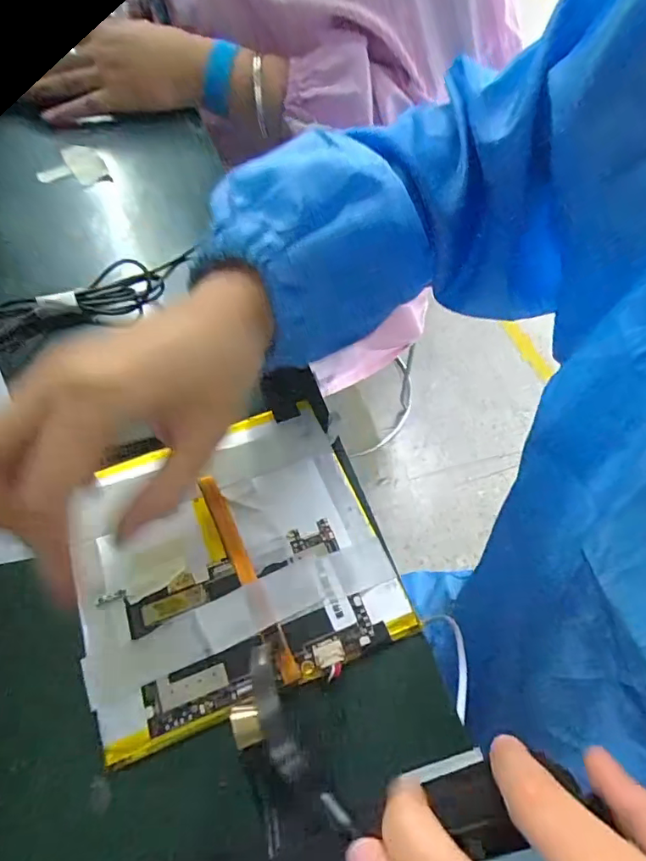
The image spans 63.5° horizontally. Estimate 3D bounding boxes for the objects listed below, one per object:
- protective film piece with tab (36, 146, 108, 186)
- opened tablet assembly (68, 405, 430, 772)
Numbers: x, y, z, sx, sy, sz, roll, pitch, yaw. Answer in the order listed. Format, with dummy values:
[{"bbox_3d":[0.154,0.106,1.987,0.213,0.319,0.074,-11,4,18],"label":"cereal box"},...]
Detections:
[{"bbox_3d":[-0.193,-0.200,0.398,0.047,0.008,0.050,-29,63,-15],"label":"protective film piece with tab"},{"bbox_3d":[-0.042,0.053,0.229,0.126,0.016,0.120,-20,61,-10],"label":"opened tablet assembly"}]

